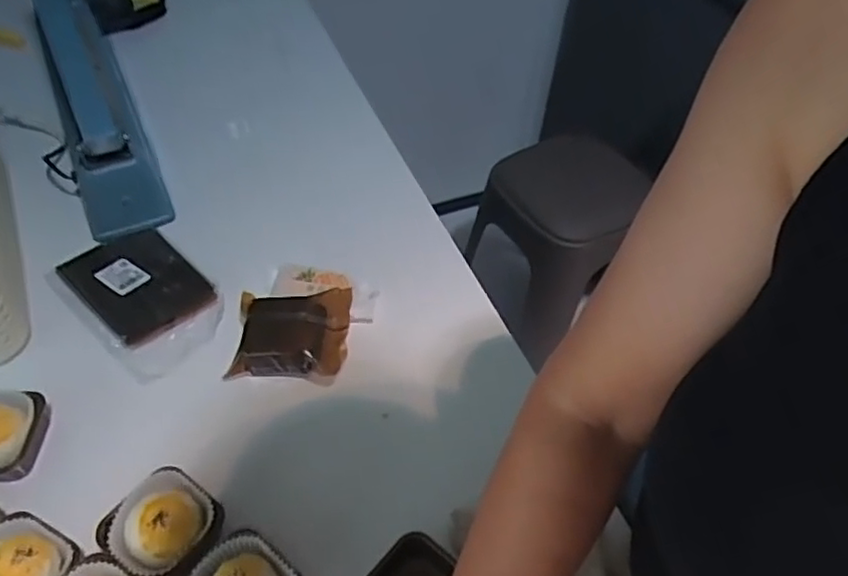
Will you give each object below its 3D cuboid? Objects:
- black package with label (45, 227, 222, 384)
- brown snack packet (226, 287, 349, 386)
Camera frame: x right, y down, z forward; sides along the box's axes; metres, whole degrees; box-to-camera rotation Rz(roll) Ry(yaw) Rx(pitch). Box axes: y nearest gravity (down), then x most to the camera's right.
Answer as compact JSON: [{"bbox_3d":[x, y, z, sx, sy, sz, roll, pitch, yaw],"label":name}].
[{"bbox_3d":[-0.285,0.006,0.651,0.113,0.020,0.179,-37,61,-27],"label":"black package with label"},{"bbox_3d":[-0.124,0.038,0.603,0.109,0.036,0.089,1,51,-2],"label":"brown snack packet"}]

